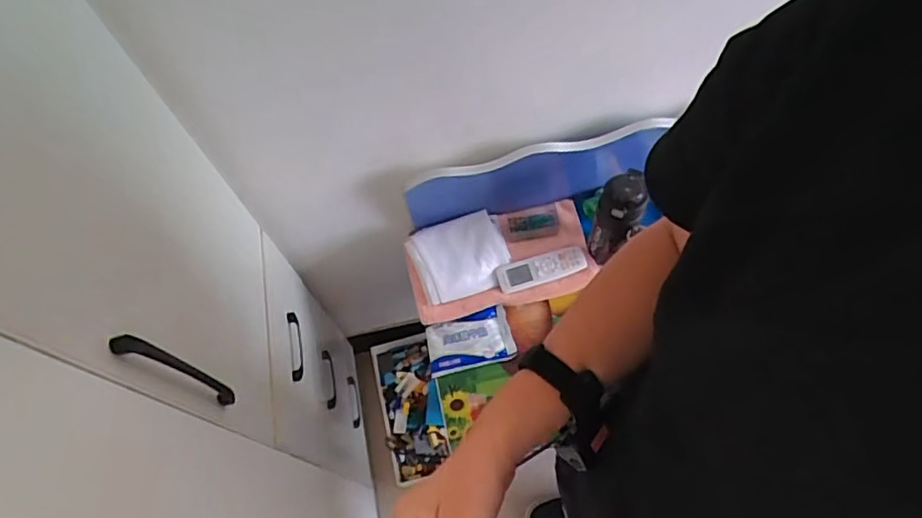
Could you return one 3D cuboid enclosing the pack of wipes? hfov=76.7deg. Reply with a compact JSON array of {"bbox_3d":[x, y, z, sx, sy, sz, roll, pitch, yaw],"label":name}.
[{"bbox_3d":[0.015,0.141,1.005,0.145,0.027,0.087,-14,63,-4],"label":"pack of wipes"}]

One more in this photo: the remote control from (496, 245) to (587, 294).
[{"bbox_3d":[0.142,0.013,1.025,0.155,0.019,0.055,-13,63,-3],"label":"remote control"}]

